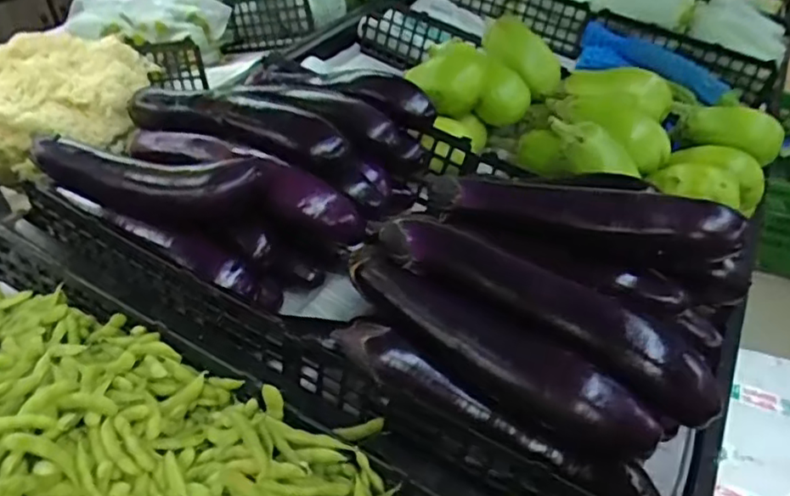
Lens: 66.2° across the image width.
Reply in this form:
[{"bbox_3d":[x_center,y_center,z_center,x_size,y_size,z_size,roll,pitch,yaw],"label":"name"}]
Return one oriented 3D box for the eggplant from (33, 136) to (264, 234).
[{"bbox_3d":[-0.269,-0.077,0.654,0.279,0.068,0.066,14,42,21],"label":"eggplant"}]

